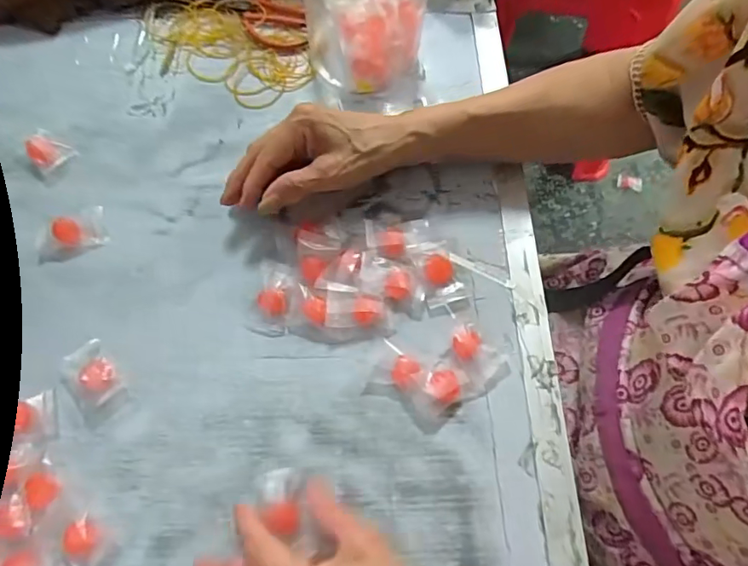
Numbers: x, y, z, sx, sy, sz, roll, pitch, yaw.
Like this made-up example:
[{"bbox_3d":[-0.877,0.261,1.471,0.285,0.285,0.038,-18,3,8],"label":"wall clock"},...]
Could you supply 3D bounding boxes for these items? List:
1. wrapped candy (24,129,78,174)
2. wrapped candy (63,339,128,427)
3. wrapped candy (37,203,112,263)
[{"bbox_3d":[-0.287,-0.118,0.436,0.040,0.010,0.032,38,75,15],"label":"wrapped candy"},{"bbox_3d":[-0.212,0.073,0.371,0.035,0.012,0.058,-36,72,-11],"label":"wrapped candy"},{"bbox_3d":[-0.253,-0.040,0.412,0.059,0.013,0.036,-25,70,-7],"label":"wrapped candy"}]

